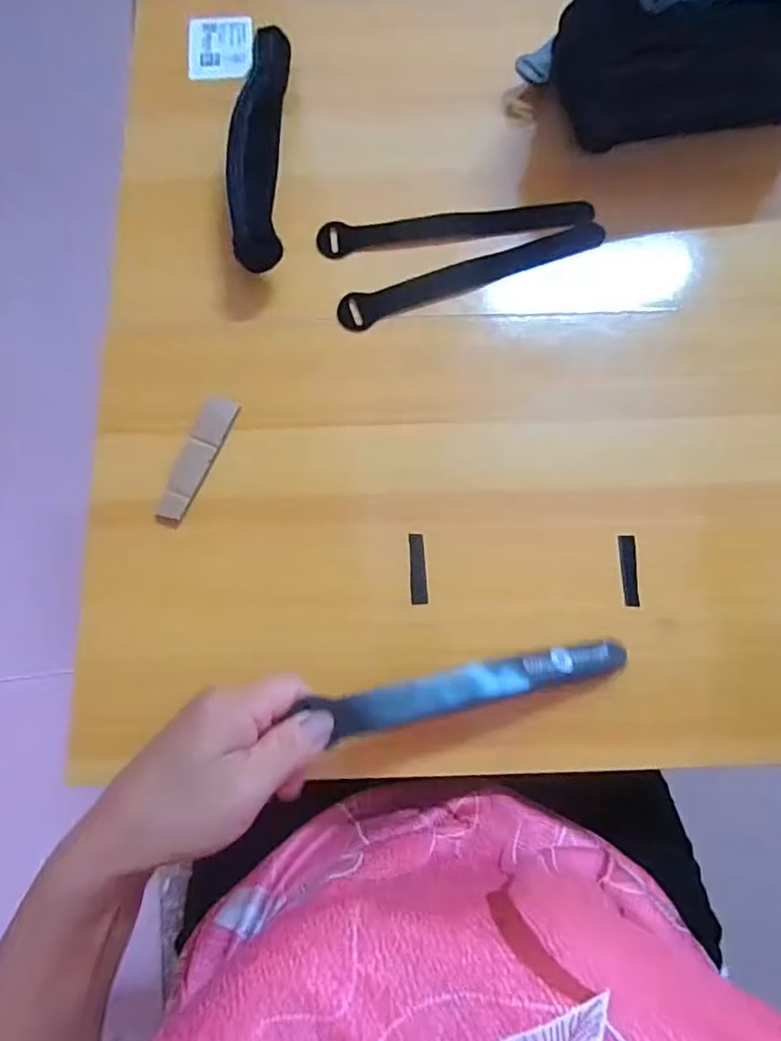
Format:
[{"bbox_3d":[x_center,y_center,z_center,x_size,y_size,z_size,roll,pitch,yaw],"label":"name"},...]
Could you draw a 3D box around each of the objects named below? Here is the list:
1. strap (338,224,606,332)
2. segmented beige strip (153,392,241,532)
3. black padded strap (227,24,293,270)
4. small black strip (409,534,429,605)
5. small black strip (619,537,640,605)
[{"bbox_3d":[0.058,-0.176,0.405,0.195,0.010,0.025,-20,79,-5],"label":"strap"},{"bbox_3d":[-0.126,-0.039,0.367,0.021,0.011,0.090,28,85,-21],"label":"segmented beige strip"},{"bbox_3d":[-0.093,-0.265,0.403,0.034,0.037,0.195,0,78,-1],"label":"black padded strap"},{"bbox_3d":[0.018,0.031,0.360,0.010,0.005,0.044,-2,78,-1],"label":"small black strip"},{"bbox_3d":[0.152,0.032,0.361,0.010,0.004,0.045,-2,76,5],"label":"small black strip"}]

